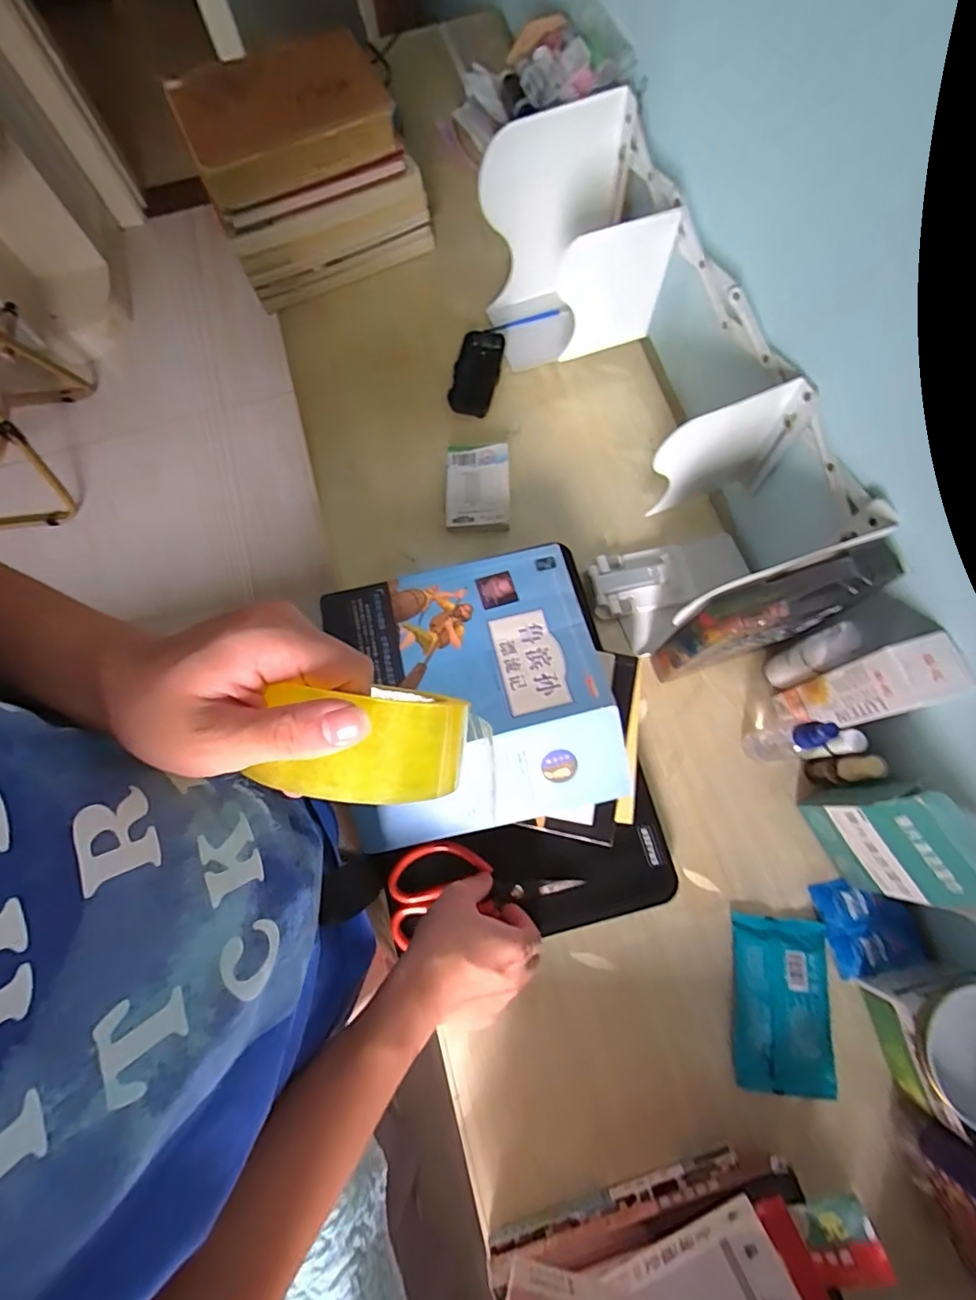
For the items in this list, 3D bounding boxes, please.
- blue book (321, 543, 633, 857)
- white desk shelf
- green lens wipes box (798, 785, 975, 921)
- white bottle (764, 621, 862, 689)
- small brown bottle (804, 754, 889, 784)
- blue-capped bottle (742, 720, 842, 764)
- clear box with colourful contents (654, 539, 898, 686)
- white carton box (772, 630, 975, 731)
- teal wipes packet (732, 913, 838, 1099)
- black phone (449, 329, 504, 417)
[{"bbox_3d":[-0.016,0.032,0.455,0.221,0.041,0.227,-13,74,-1],"label":"blue book"},{"bbox_3d":[0.145,-0.265,0.531,0.166,0.181,0.492,-21,75,-4],"label":"white desk shelf"},{"bbox_3d":[0.320,0.151,0.425,0.046,0.141,0.091,-31,76,-6],"label":"green lens wipes box"},{"bbox_3d":[0.289,0.009,0.485,0.025,0.111,0.031,-20,75,-3],"label":"white bottle"},{"bbox_3d":[0.311,0.105,0.471,0.016,0.089,0.020,-11,74,-1],"label":"small brown bottle"},{"bbox_3d":[0.259,0.079,0.463,0.025,0.120,0.027,-17,75,-2],"label":"blue-capped bottle"},{"bbox_3d":[0.227,-0.023,0.456,0.136,0.184,0.031,-16,75,-2],"label":"clear box with colourful contents"},{"bbox_3d":[0.302,0.034,0.444,0.047,0.169,0.054,-16,75,-2],"label":"white carton box"},{"bbox_3d":[0.252,0.304,0.462,0.079,0.012,0.132,5,75,4],"label":"teal wipes packet"},{"bbox_3d":[-0.013,-0.326,0.633,0.051,0.016,0.111,9,75,5],"label":"black phone"}]

